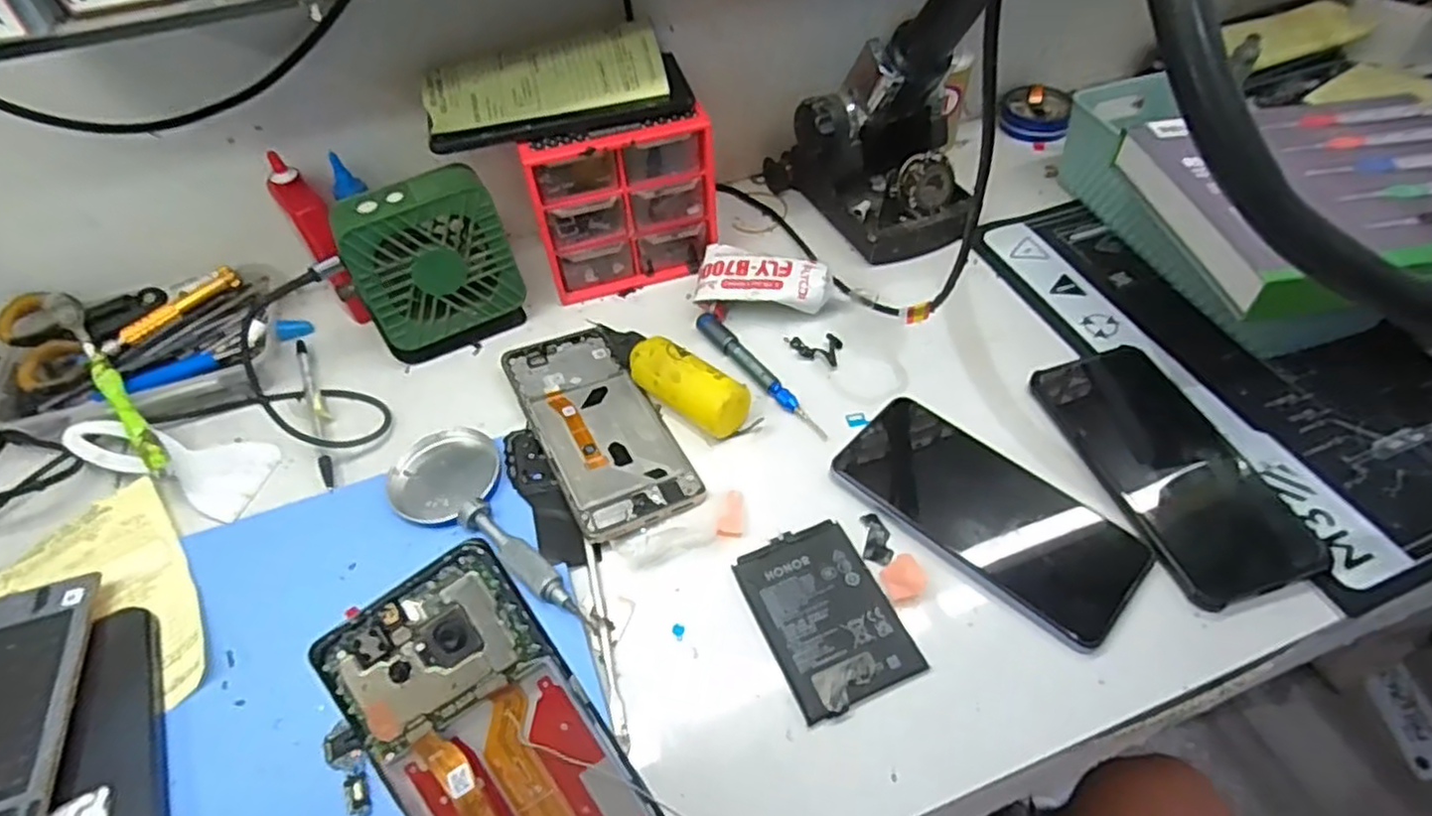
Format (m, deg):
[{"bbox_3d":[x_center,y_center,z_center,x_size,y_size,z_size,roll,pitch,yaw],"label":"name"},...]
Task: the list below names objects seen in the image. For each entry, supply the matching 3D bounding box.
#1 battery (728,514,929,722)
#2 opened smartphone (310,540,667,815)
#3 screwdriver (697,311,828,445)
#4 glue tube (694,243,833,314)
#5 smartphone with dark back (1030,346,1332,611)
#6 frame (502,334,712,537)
[{"bbox_3d":[0.056,0.104,0.374,0.065,0.007,0.094,-19,54,-13],"label":"battery"},{"bbox_3d":[-0.071,0.121,0.244,0.073,0.009,0.139,-35,89,4],"label":"opened smartphone"},{"bbox_3d":[0.029,-0.024,0.475,0.013,0.008,0.124,-31,57,-21],"label":"screwdriver"},{"bbox_3d":[0.034,-0.090,0.513,0.092,0.026,0.049,10,53,9],"label":"glue tube"},{"bbox_3d":[0.260,0.029,0.418,0.081,0.015,0.166,-12,52,-8],"label":"smartphone with dark back"},{"bbox_3d":[-0.075,0.008,0.454,0.072,0.014,0.165,-23,55,-17],"label":"frame"}]

